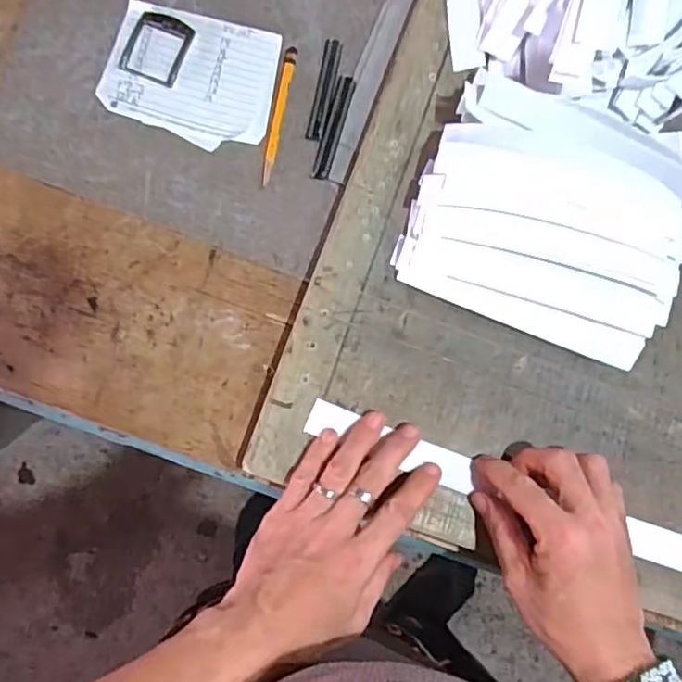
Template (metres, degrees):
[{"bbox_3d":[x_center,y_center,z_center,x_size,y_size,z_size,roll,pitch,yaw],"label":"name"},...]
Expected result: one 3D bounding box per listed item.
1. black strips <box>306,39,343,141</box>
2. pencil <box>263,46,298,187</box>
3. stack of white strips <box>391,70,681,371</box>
[{"bbox_3d":[-0.013,-0.207,0.513,0.015,0.004,0.090,11,80,-1],"label":"black strips"},{"bbox_3d":[-0.050,-0.184,0.505,0.010,0.004,0.118,11,80,-1],"label":"pencil"},{"bbox_3d":[0.162,-0.100,0.474,0.199,0.044,0.185,21,80,0],"label":"stack of white strips"}]

